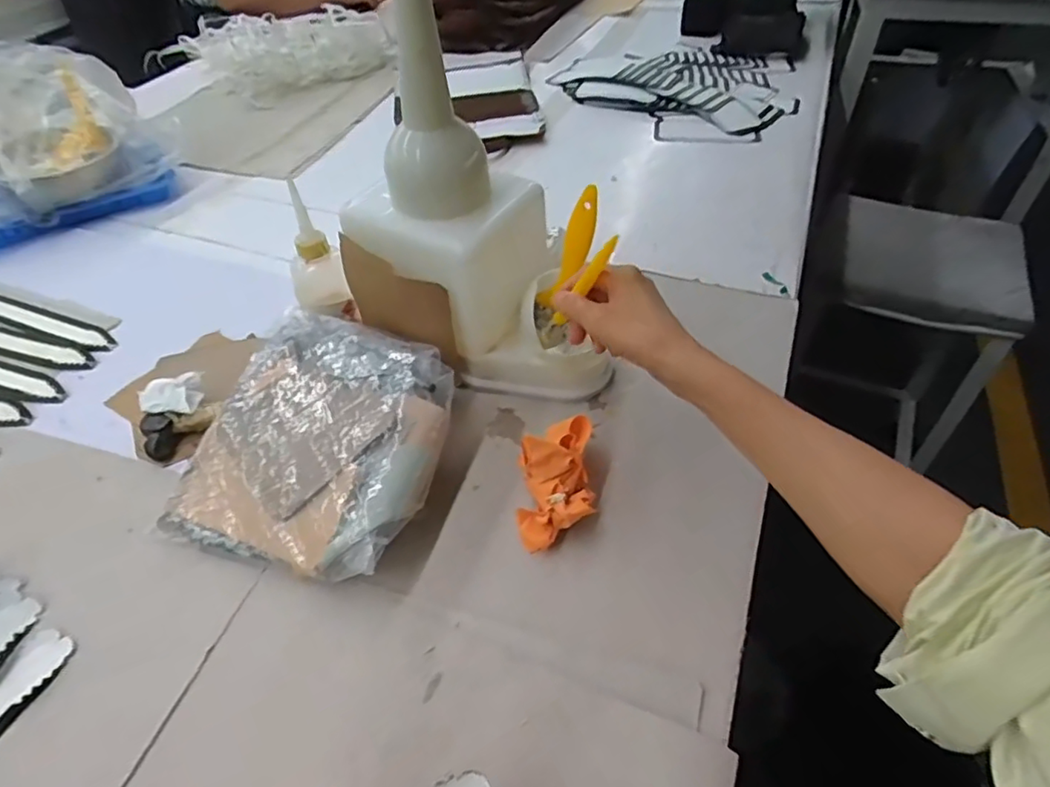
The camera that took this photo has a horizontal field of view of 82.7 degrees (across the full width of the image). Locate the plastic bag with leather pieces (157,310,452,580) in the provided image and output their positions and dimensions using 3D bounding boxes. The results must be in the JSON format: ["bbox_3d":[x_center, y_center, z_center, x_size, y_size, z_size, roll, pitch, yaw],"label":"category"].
[{"bbox_3d":[-0.172,0.036,0.513,0.215,0.066,0.220,12,49,14],"label":"plastic bag with leather pieces"}]

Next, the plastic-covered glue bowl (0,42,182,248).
[{"bbox_3d":[-0.674,-0.337,0.806,0.344,0.185,0.222,-35,55,-26],"label":"plastic-covered glue bowl"}]

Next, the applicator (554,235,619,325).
[{"bbox_3d":[0.048,-0.087,0.472,0.011,0.106,0.008,32,52,-5],"label":"applicator"}]

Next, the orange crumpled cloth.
[{"bbox_3d":[0.025,0.064,0.478,0.060,0.060,0.106,-1,47,2],"label":"orange crumpled cloth"}]

